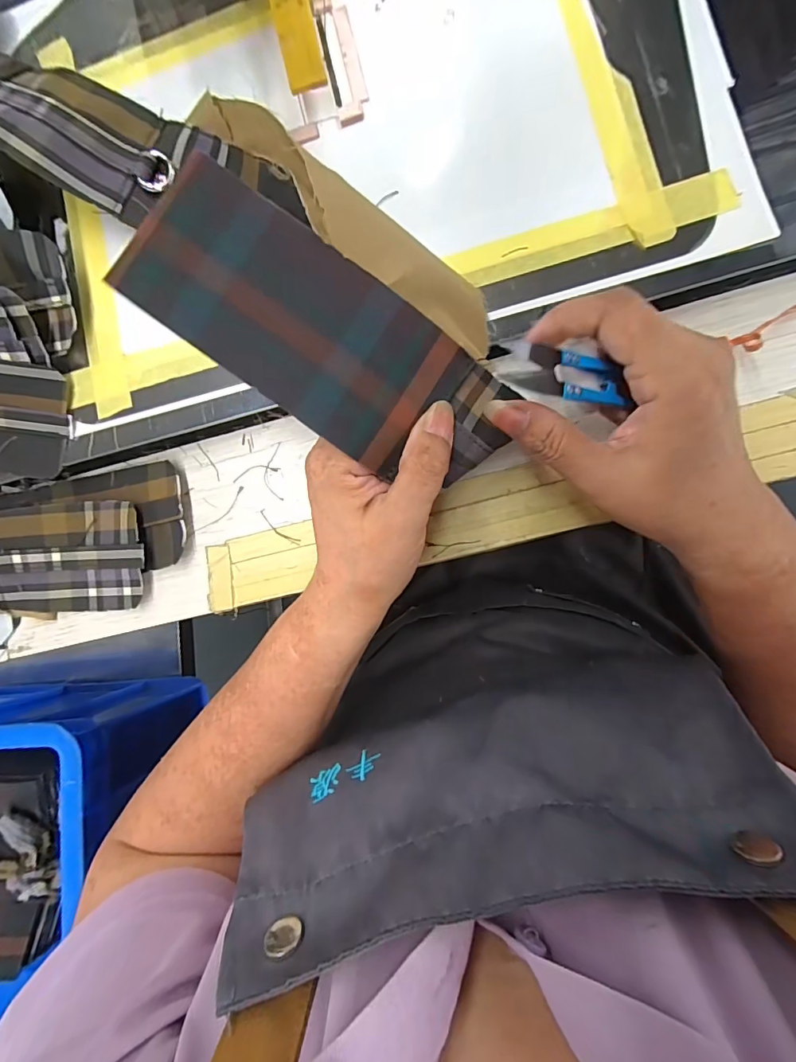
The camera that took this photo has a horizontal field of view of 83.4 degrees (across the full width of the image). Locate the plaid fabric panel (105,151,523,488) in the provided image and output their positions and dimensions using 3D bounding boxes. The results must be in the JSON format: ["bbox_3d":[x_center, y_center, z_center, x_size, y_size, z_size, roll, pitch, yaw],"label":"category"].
[{"bbox_3d":[-0.031,-0.084,0.201,0.174,0.010,0.073,30,90,-9],"label":"plaid fabric panel"}]

